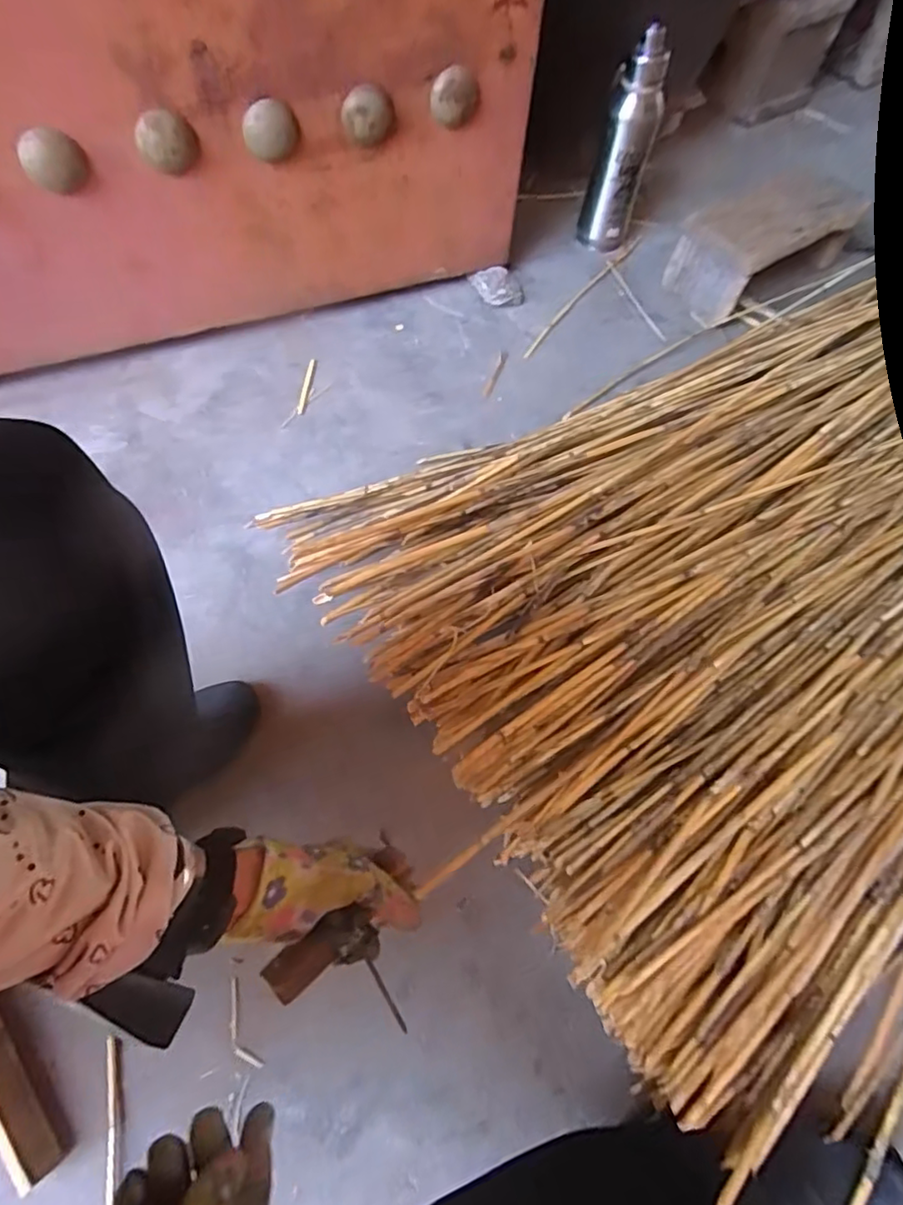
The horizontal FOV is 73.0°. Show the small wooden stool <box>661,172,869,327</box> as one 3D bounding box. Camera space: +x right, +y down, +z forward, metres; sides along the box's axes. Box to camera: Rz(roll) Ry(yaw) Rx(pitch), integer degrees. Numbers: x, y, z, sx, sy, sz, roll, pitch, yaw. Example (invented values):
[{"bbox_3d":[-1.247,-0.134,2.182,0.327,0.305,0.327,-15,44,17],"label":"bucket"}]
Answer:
[{"bbox_3d":[0.522,-0.591,1.014,0.312,0.121,0.137,-31,70,-17],"label":"small wooden stool"}]

